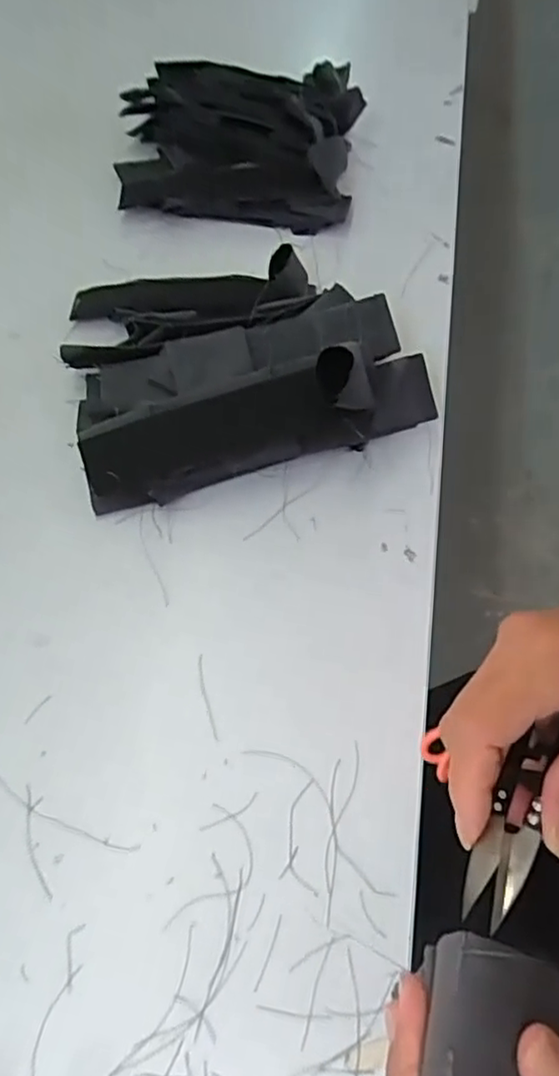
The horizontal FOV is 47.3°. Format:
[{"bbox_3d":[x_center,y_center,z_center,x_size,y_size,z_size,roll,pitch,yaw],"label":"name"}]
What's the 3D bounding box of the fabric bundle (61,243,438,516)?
[{"bbox_3d":[-0.039,-0.149,0.463,0.231,0.069,0.236,-15,60,-8],"label":"fabric bundle"}]

